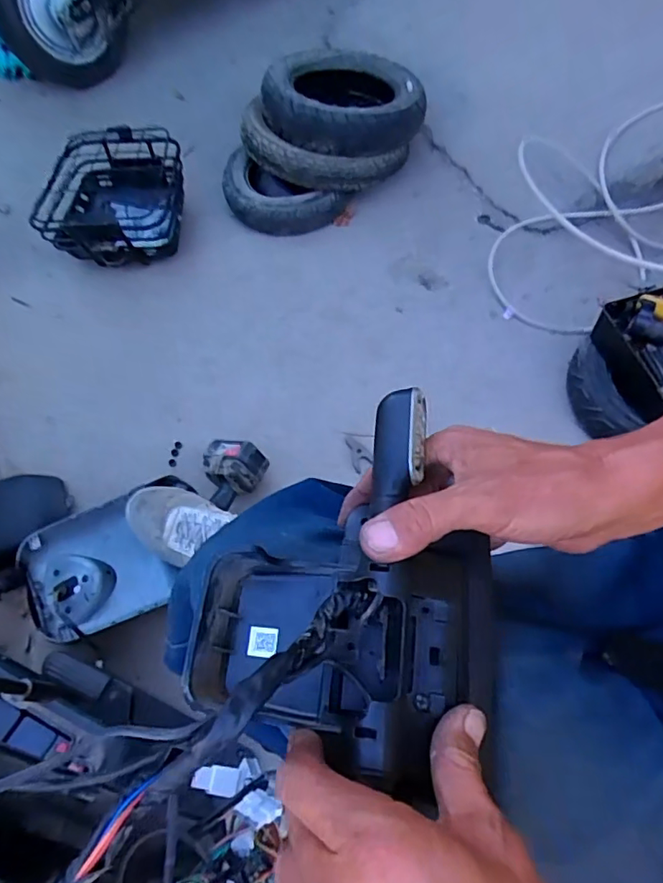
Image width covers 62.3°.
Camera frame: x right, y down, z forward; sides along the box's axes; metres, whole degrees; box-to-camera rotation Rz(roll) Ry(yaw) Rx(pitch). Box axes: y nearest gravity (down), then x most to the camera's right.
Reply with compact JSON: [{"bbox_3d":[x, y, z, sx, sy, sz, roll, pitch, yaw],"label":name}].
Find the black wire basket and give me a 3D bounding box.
[{"bbox_3d":[-0.487,-0.542,1.267,0.267,0.175,0.297,5,62,4],"label":"black wire basket"}]

